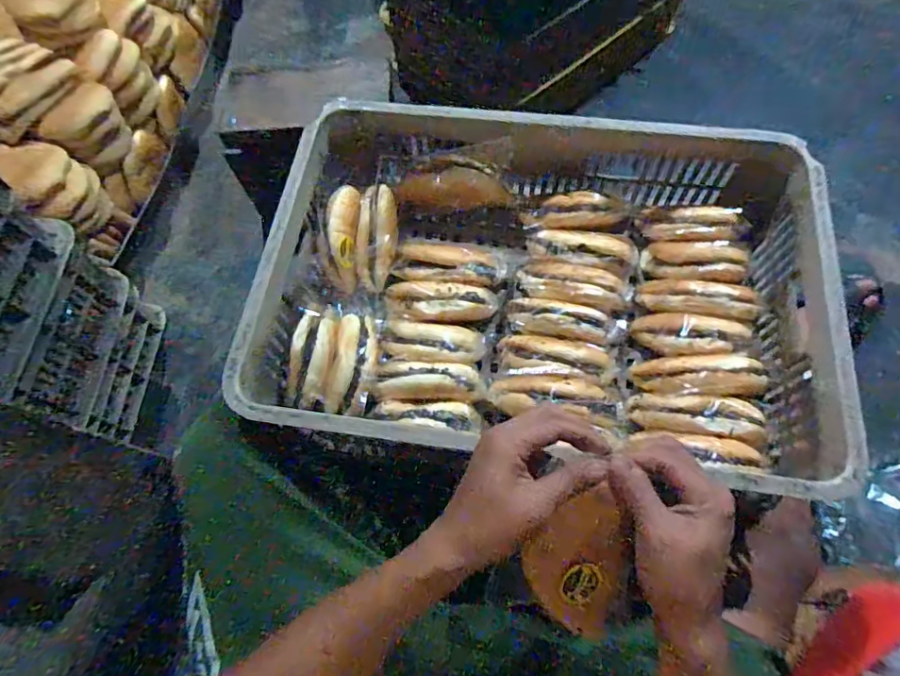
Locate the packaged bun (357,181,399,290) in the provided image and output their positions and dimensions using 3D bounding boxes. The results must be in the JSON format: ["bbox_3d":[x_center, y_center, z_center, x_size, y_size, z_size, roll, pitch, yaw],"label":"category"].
[{"bbox_3d":[-0.094,-0.133,0.689,0.047,0.042,0.137,3,88,4],"label":"packaged bun"}]

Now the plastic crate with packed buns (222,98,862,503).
[{"bbox_3d":[0.104,-0.063,0.642,0.606,0.141,0.455,7,67,6],"label":"plastic crate with packed buns"}]

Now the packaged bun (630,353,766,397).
[{"bbox_3d":[0.282,0.045,0.605,0.143,0.047,0.056,-2,64,29],"label":"packaged bun"}]

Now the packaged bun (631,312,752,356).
[{"bbox_3d":[0.279,-0.001,0.620,0.129,0.038,0.057,6,66,29],"label":"packaged bun"}]

